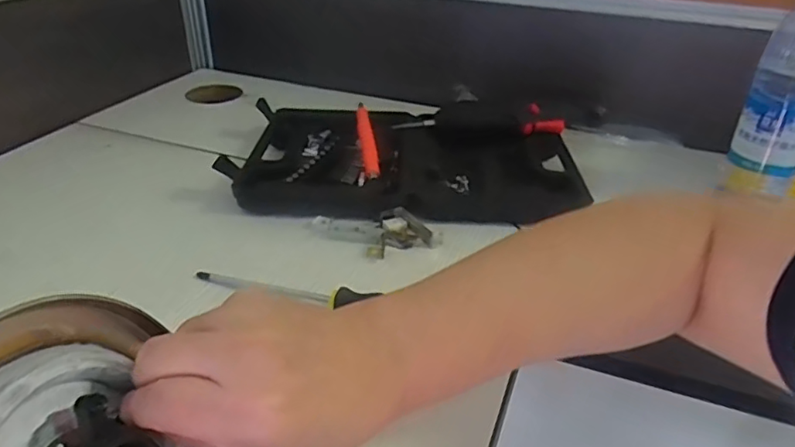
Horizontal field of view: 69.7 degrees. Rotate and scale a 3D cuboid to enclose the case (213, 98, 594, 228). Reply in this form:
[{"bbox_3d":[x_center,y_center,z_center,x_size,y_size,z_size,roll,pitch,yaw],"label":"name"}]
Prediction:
[{"bbox_3d":[0.009,-0.076,0.615,0.353,0.048,0.215,2,32,0],"label":"case"}]

